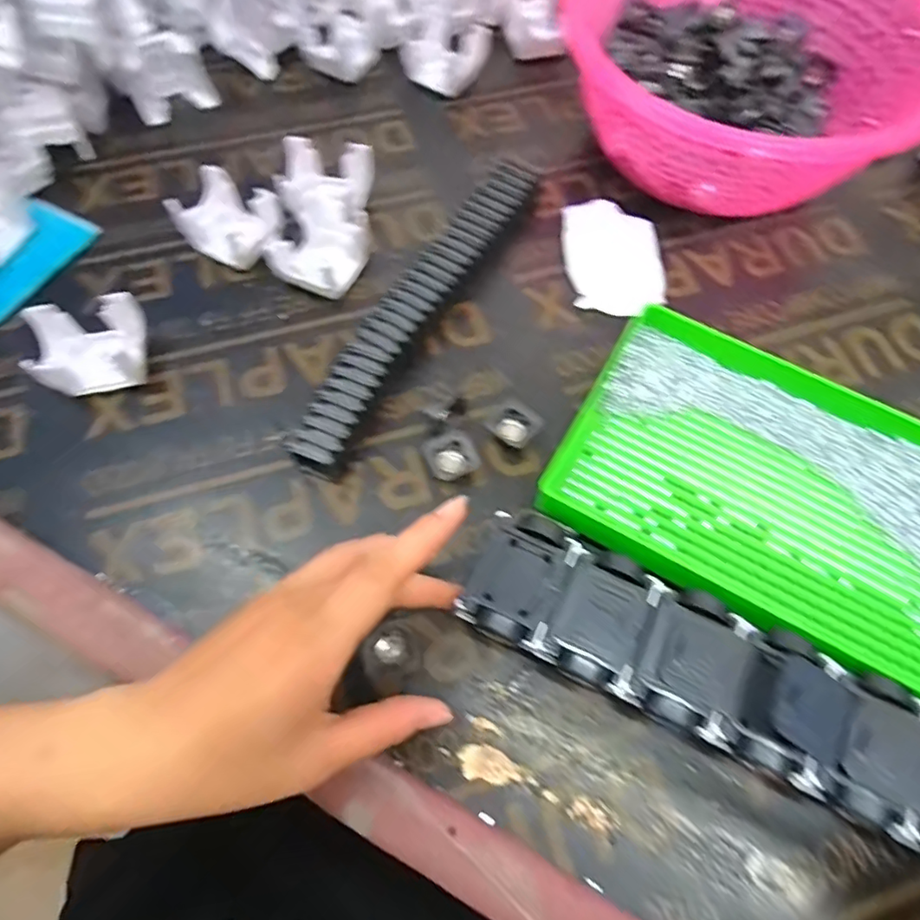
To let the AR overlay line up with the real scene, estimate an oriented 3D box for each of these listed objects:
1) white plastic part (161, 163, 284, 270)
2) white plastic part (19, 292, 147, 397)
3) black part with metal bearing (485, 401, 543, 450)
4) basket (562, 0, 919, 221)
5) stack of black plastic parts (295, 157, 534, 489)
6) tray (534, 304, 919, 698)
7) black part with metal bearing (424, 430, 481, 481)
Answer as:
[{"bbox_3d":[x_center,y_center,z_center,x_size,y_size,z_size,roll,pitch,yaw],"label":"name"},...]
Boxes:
[{"bbox_3d":[-0.161,-0.166,0.397,0.060,0.043,0.048,31,69,12],"label":"white plastic part"},{"bbox_3d":[-0.226,-0.068,0.350,0.061,0.041,0.044,-10,66,-6],"label":"white plastic part"},{"bbox_3d":[0.035,-0.022,0.352,0.027,0.009,0.029,43,71,16],"label":"black part with metal bearing"},{"bbox_3d":[0.200,-0.280,0.423,0.233,0.103,0.214,0,66,-1],"label":"basket"},{"bbox_3d":[-0.024,-0.103,0.375,0.037,0.034,0.264,29,68,11],"label":"stack of black plastic parts"},{"bbox_3d":[0.183,0.022,0.319,0.243,0.040,0.166,28,68,11],"label":"tray"},{"bbox_3d":[-0.004,-0.002,0.342,0.029,0.009,0.026,-23,68,-11],"label":"black part with metal bearing"}]

